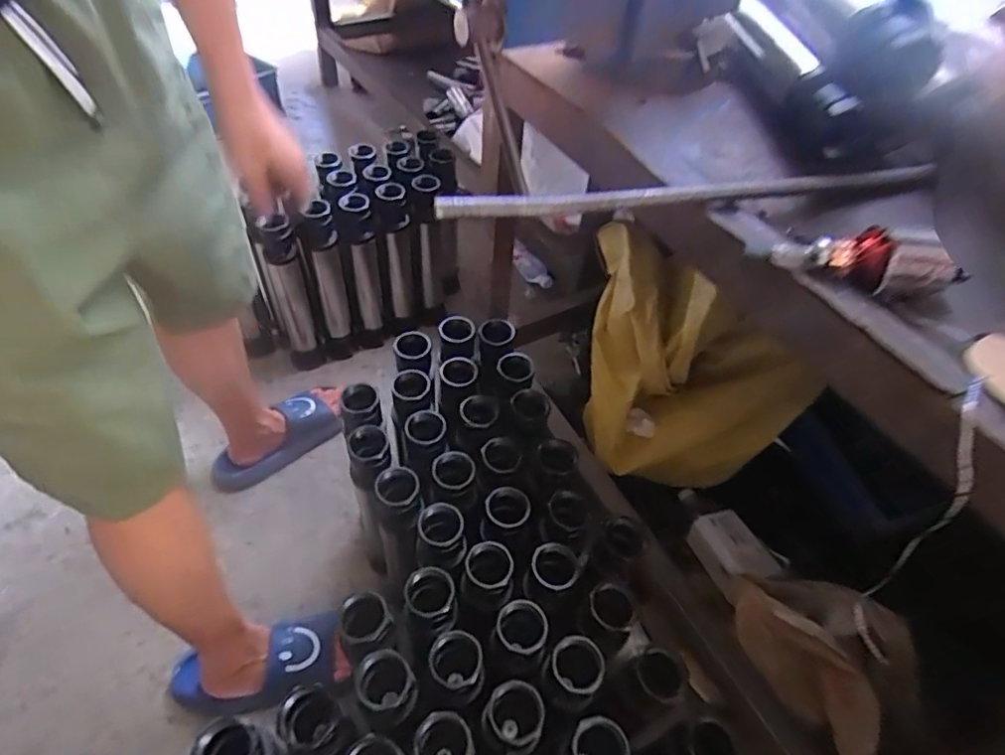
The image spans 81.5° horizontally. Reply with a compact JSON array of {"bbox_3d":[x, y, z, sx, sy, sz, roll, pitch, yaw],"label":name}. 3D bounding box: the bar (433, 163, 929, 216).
[{"bbox_3d":[0.169,-0.163,0.505,0.456,0.016,0.017,-8,52,-10],"label":"bar"}]

